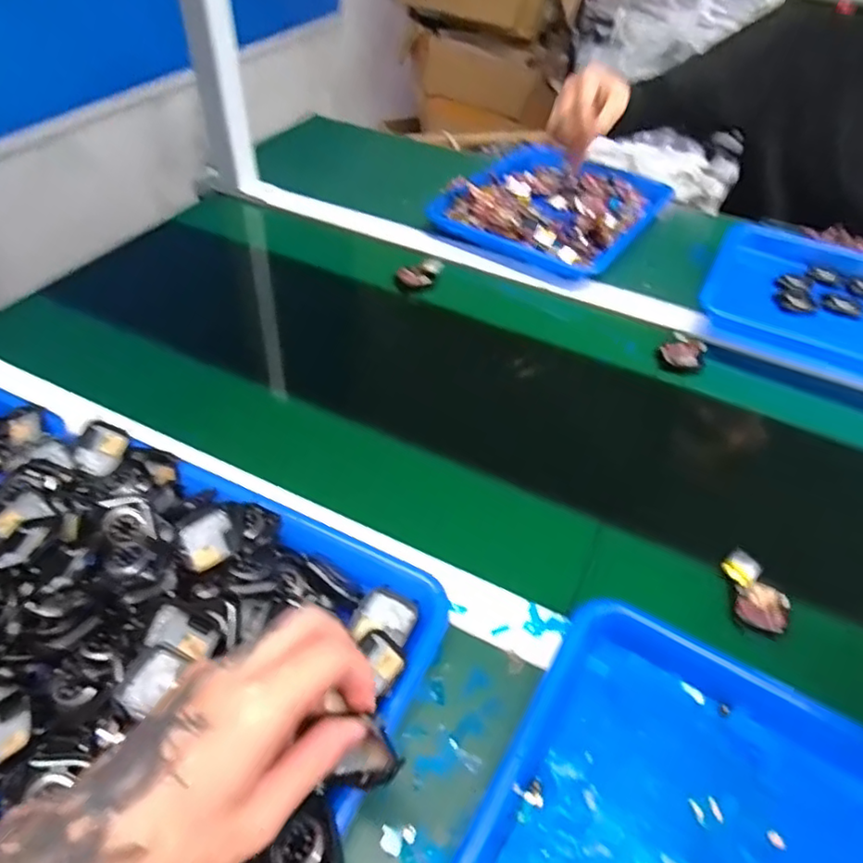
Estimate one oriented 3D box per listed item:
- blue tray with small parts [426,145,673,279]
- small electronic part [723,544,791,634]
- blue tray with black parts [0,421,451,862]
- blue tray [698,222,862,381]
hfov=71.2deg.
[{"bbox_3d":[0.173,-0.314,0.837,0.247,0.036,0.299,27,51,19],"label":"blue tray with small parts"},{"bbox_3d":[0.237,0.118,0.442,0.041,0.012,0.057,-27,54,-26],"label":"small electronic part"},{"bbox_3d":[-0.182,0.127,0.371,0.340,0.061,0.252,21,49,14],"label":"blue tray with black parts"},{"bbox_3d":[0.498,-0.136,0.699,0.340,0.049,0.255,25,50,17],"label":"blue tray"}]

